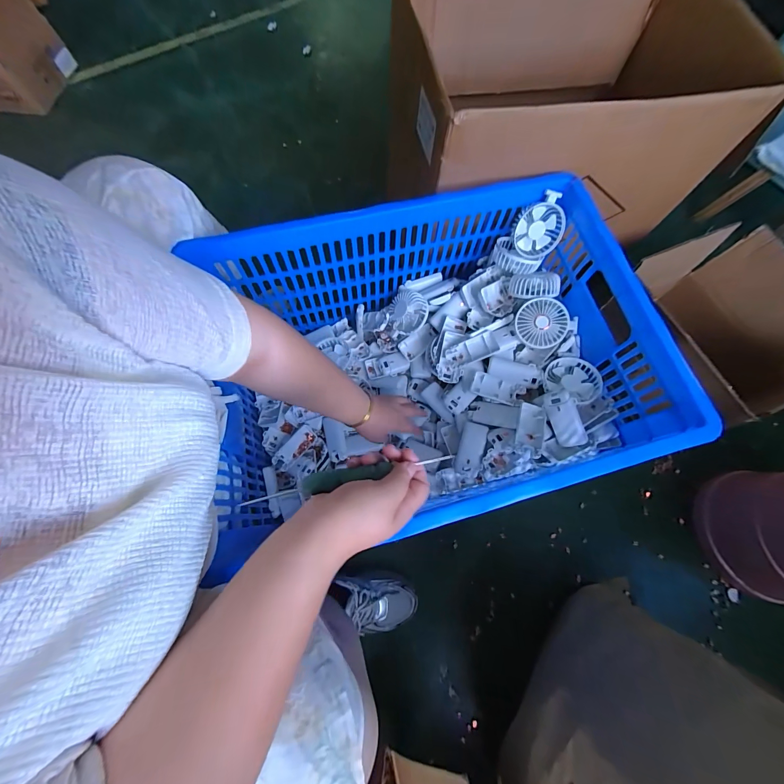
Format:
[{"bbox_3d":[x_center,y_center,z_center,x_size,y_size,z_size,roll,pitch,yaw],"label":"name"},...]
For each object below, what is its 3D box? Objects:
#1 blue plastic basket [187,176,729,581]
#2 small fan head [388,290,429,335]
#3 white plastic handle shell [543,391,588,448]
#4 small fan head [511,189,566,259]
[{"bbox_3d":[0.047,-0.033,0.583,0.625,0.280,0.449,-13,72,-6],"label":"blue plastic basket"},{"bbox_3d":[0.028,-0.166,0.691,0.082,0.042,0.087,-43,63,7],"label":"small fan head"},{"bbox_3d":[0.279,0.045,0.553,0.032,0.037,0.091,-23,92,-9],"label":"white plastic handle shell"},{"bbox_3d":[0.256,-0.289,0.597,0.085,0.092,0.040,40,32,-26],"label":"small fan head"}]

